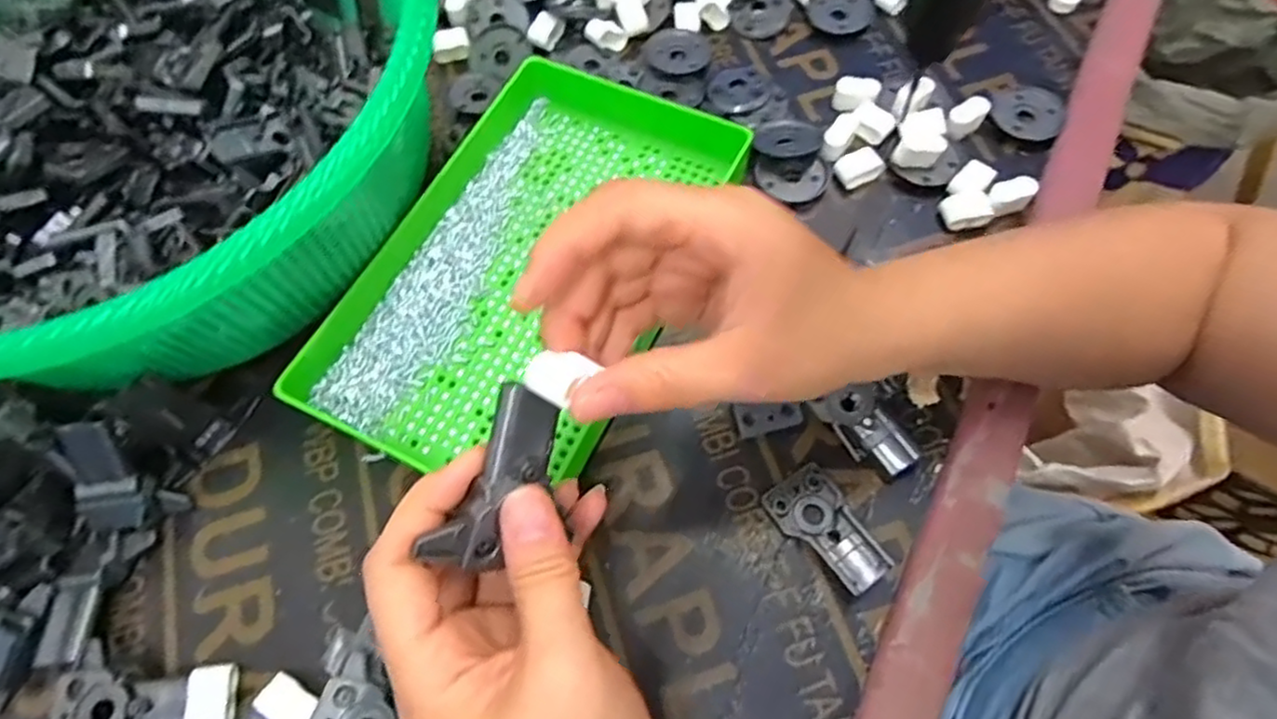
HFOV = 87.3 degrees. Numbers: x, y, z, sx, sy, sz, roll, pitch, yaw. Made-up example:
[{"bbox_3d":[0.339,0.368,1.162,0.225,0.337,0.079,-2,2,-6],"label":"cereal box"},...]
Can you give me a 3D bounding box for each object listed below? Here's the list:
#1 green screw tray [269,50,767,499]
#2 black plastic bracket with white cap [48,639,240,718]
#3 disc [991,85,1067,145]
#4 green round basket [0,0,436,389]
[{"bbox_3d":[-0.062,-0.053,0.362,0.155,0.031,0.241,23,69,13],"label":"green screw tray"},{"bbox_3d":[-0.212,0.148,0.287,0.068,0.014,0.049,2,66,-16],"label":"black plastic bracket with white cap"},{"bbox_3d":[0.240,-0.151,0.411,0.040,0.008,0.047,29,70,15],"label":"disc"},{"bbox_3d":[-0.273,-0.138,0.352,0.341,0.103,0.352,-19,66,-5],"label":"green round basket"}]

